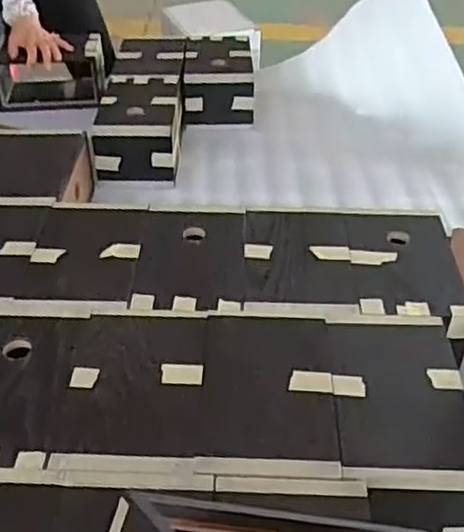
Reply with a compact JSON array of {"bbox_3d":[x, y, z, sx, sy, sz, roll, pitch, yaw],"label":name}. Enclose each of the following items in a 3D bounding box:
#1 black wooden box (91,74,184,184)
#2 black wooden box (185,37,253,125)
[{"bbox_3d":[-0.162,-0.252,1.256,0.141,0.112,0.251,0,39,1],"label":"black wooden box"},{"bbox_3d":[-0.026,-0.390,1.431,0.139,0.110,0.239,-2,39,0],"label":"black wooden box"}]

